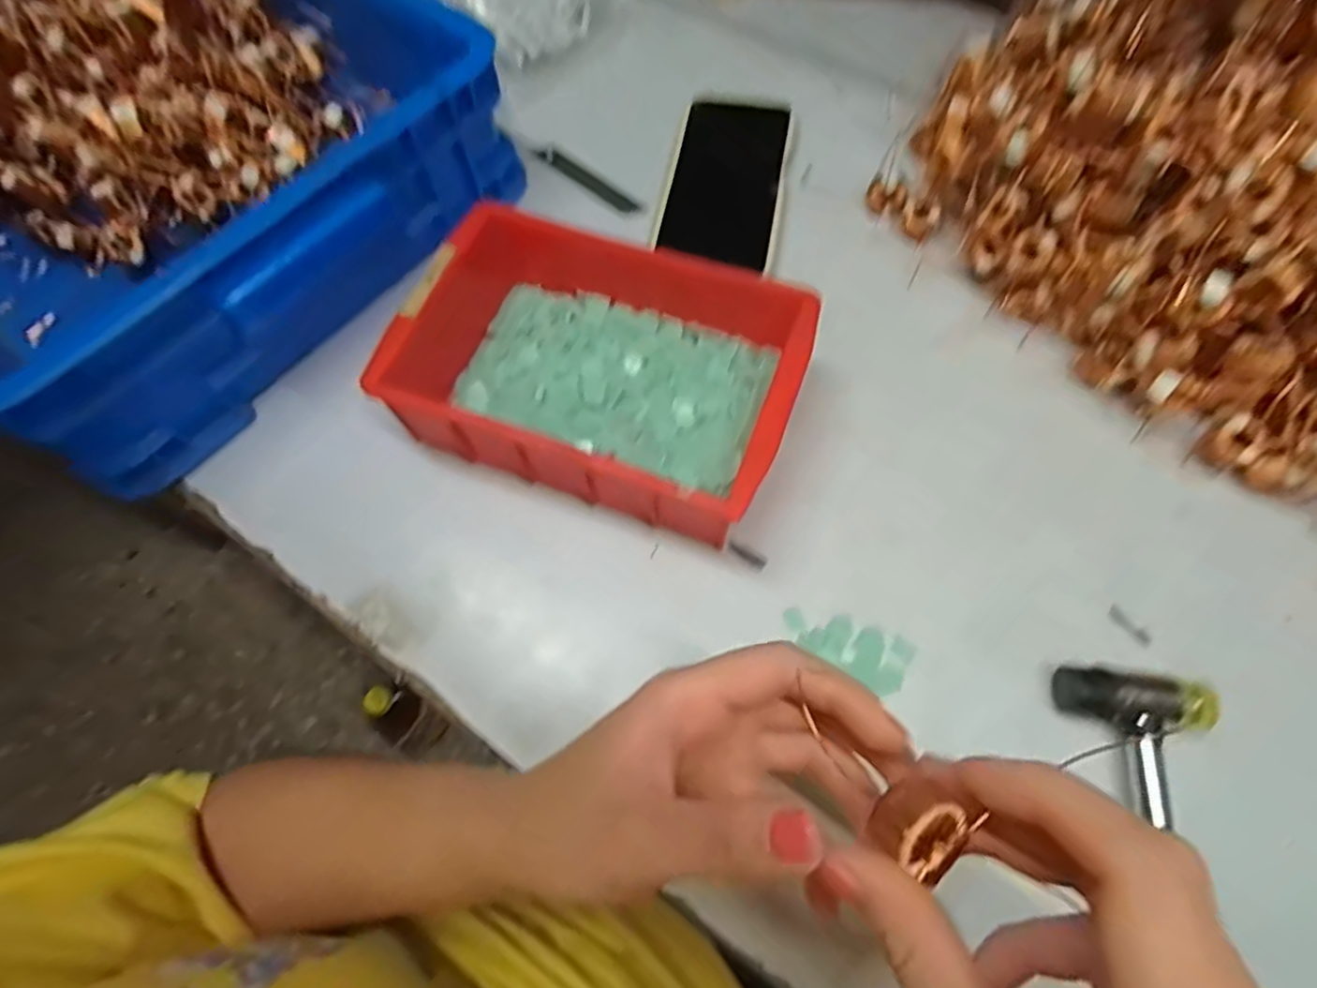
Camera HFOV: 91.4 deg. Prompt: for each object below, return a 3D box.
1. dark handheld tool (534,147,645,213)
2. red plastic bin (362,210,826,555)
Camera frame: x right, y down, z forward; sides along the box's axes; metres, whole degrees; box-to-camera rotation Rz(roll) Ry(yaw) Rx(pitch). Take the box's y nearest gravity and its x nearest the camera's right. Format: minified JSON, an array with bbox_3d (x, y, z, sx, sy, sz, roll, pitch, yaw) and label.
[{"bbox_3d":[-0.049,-0.221,0.454,0.092,0.004,0.014,39,70,14],"label":"dark handheld tool"},{"bbox_3d":[-0.029,-0.063,0.349,0.200,0.072,0.134,22,69,12],"label":"red plastic bin"}]

